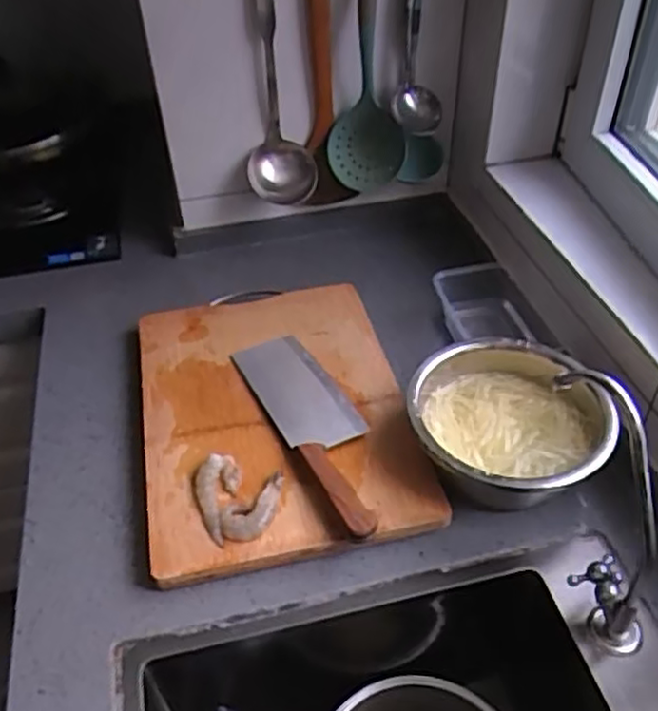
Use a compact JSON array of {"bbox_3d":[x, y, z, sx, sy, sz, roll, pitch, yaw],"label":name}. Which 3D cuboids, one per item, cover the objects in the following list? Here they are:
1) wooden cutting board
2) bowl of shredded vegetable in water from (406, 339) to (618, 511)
[{"bbox_3d":[-0.061,0.061,0.766,0.280,0.045,0.369,-10,45,-8],"label":"wooden cutting board"},{"bbox_3d":[0.173,0.079,0.704,0.182,0.097,0.186,-1,44,1],"label":"bowl of shredded vegetable in water"}]

